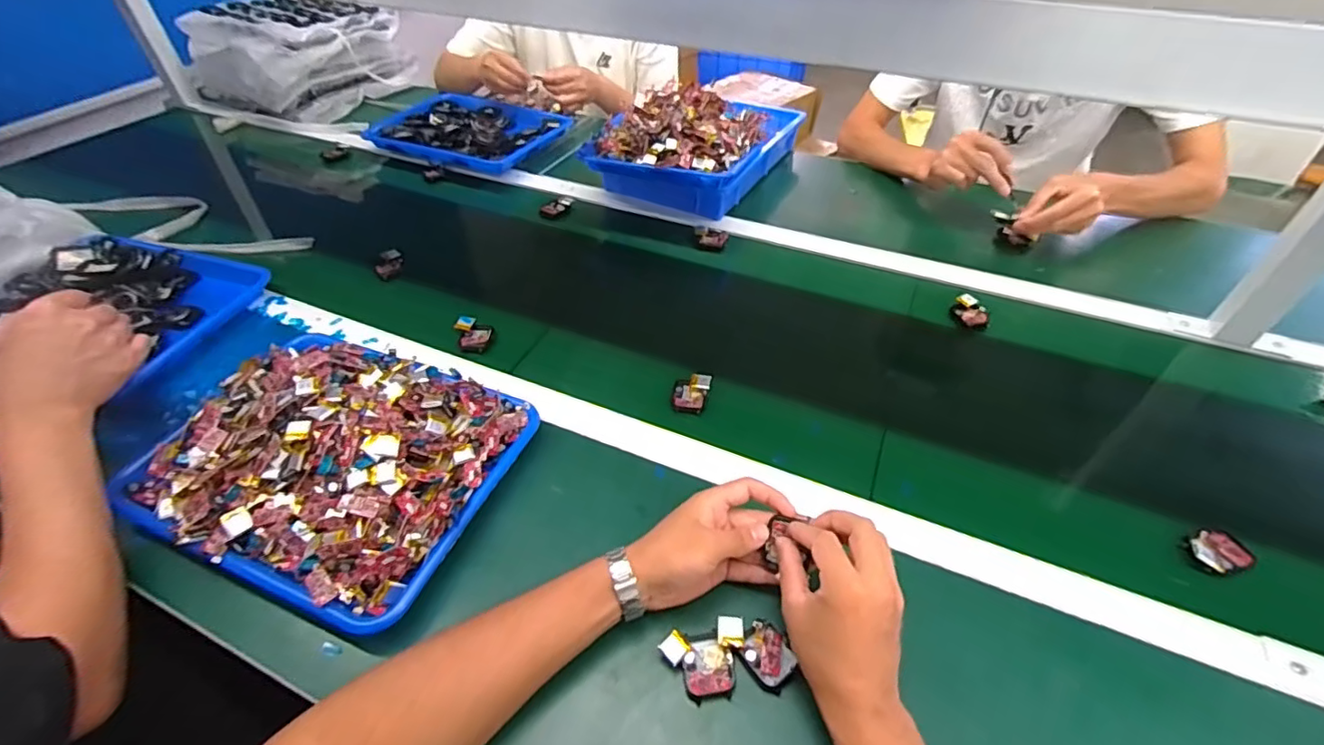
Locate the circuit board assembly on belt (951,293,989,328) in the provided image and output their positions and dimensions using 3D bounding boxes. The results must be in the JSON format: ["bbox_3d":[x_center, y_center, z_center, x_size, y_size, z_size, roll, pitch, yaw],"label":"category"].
[{"bbox_3d":[0.398,-0.077,0.738,0.044,0.020,0.055,22,49,21],"label":"circuit board assembly on belt"}]

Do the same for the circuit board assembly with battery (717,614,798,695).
[{"bbox_3d":[0.073,0.209,0.440,0.062,0.009,0.038,32,53,28],"label":"circuit board assembly with battery"}]

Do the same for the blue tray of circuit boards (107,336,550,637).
[{"bbox_3d":[-0.314,0.071,0.542,0.318,0.072,0.248,16,47,16],"label":"blue tray of circuit boards"}]

